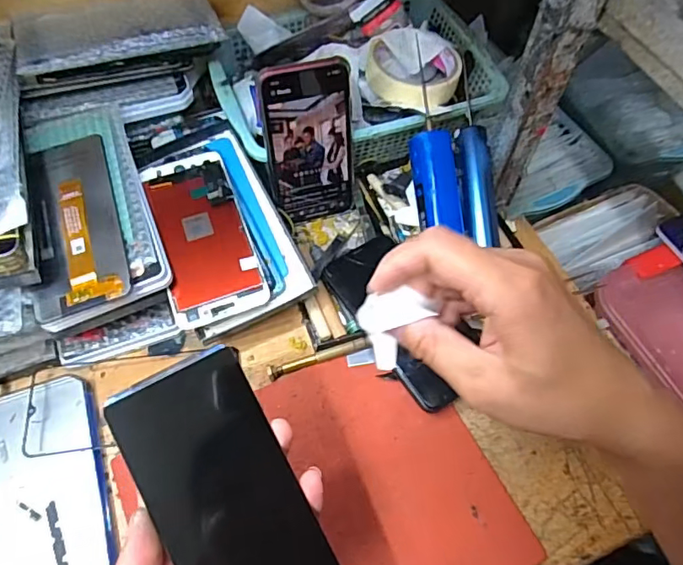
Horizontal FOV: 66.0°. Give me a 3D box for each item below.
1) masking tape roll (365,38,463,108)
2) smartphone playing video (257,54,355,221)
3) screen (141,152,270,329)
[{"bbox_3d":[0.070,-0.200,0.509,0.092,0.019,0.092,1,60,-1],"label":"masking tape roll"},{"bbox_3d":[-0.027,-0.119,0.464,0.078,0.150,0.010,-15,45,-10],"label":"smartphone playing video"},{"bbox_3d":[-0.117,-0.041,0.440,0.074,0.010,0.153,-19,71,-8],"label":"screen"}]

